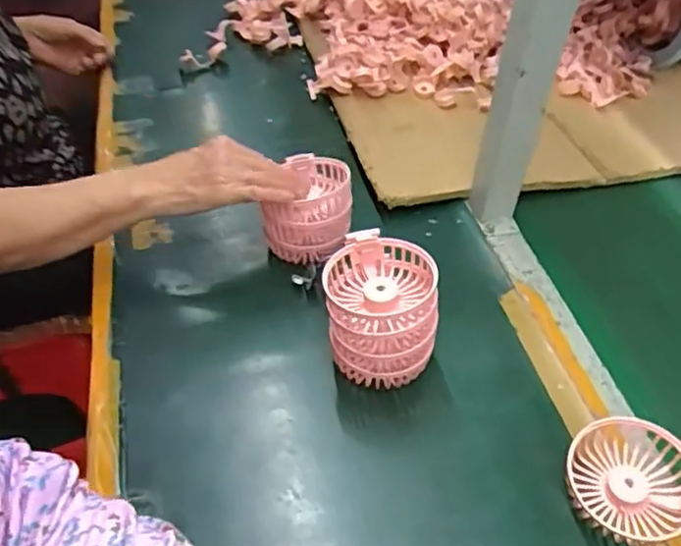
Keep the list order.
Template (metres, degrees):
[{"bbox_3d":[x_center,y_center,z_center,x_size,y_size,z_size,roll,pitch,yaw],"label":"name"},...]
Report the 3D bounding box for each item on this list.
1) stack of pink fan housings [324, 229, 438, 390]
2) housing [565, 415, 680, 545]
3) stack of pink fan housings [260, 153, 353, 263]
[{"bbox_3d":[0.035,0.034,0.544,0.097,0.095,0.098,11,48,10],"label":"stack of pink fan housings"},{"bbox_3d":[0.219,0.156,0.467,0.082,0.040,0.094,-20,50,-19],"label":"housing"},{"bbox_3d":[-0.033,-0.067,0.648,0.085,0.085,0.094,-1,47,-2],"label":"stack of pink fan housings"}]

